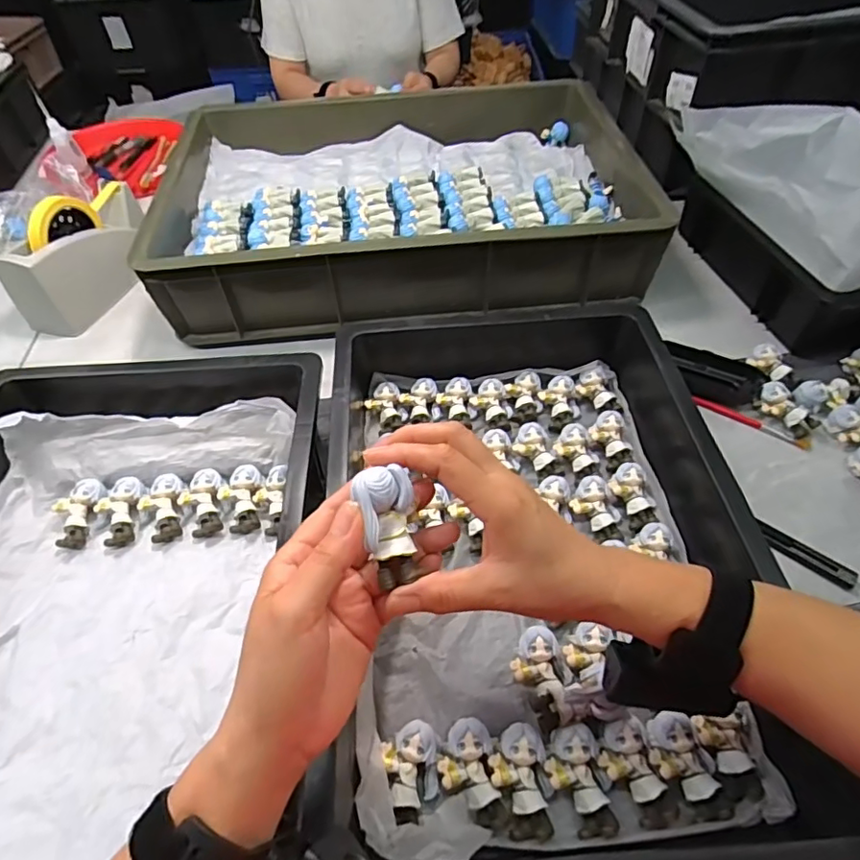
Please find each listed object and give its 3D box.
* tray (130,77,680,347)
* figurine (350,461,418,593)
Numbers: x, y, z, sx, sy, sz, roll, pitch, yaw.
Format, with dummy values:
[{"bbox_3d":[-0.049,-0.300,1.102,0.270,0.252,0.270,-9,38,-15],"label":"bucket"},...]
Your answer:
[{"bbox_3d":[-0.041,-0.312,0.721,0.573,0.094,0.390,-5,51,-2],"label":"tray"},{"bbox_3d":[-0.019,0.048,0.271,0.025,0.018,0.057,-9,87,-4],"label":"figurine"}]

